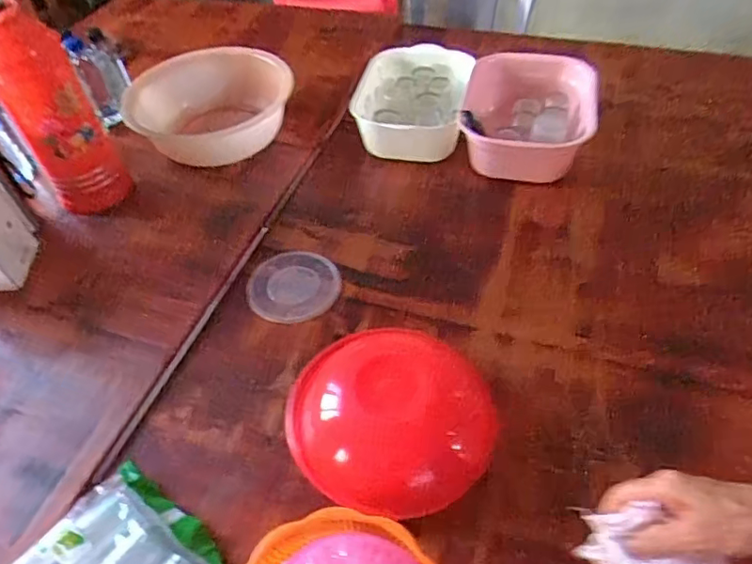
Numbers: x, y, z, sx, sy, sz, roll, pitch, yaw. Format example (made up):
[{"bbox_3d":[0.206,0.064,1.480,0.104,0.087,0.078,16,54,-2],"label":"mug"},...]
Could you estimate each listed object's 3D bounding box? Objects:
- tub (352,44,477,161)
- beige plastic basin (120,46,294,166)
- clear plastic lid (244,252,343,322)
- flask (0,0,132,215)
[{"bbox_3d":[0.064,-0.358,1.106,0.231,0.091,0.244,4,51,7],"label":"tub"},{"bbox_3d":[-0.332,-0.339,1.103,0.320,0.123,0.249,-2,51,2],"label":"beige plastic basin"},{"bbox_3d":[-0.134,0.005,0.906,0.145,0.015,0.133,-2,51,2],"label":"clear plastic lid"},{"bbox_3d":[-0.549,-0.284,0.949,0.135,0.343,0.137,-34,57,-23],"label":"flask"}]

